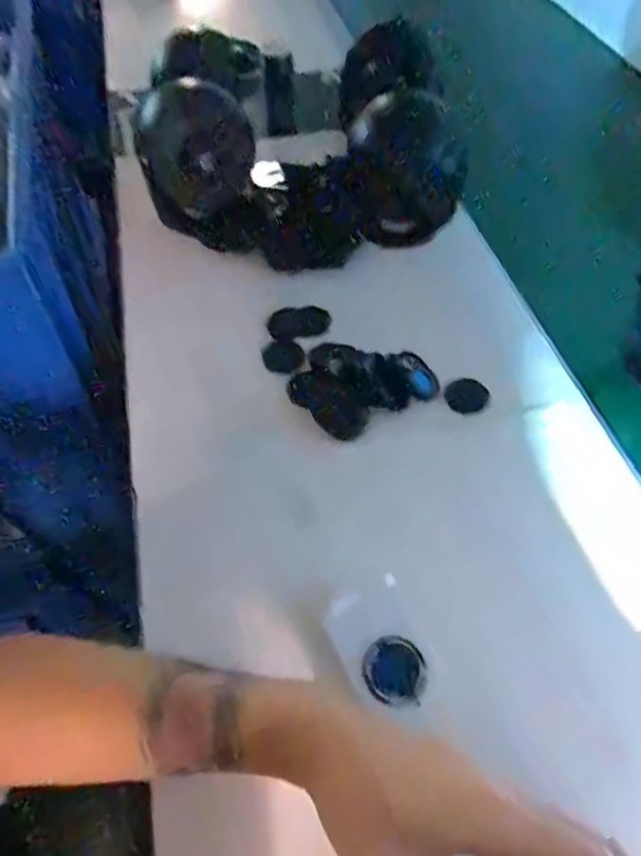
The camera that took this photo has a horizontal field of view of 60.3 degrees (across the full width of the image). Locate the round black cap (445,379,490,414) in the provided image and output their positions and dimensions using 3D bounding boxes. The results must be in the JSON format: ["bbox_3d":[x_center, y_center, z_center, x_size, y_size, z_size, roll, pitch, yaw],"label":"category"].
[{"bbox_3d":[0.125,-0.028,0.470,0.037,0.005,0.031,2,72,-4],"label":"round black cap"}]

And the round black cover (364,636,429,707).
[{"bbox_3d":[0.046,0.150,0.340,0.037,0.014,0.037,0,55,-1],"label":"round black cover"}]

